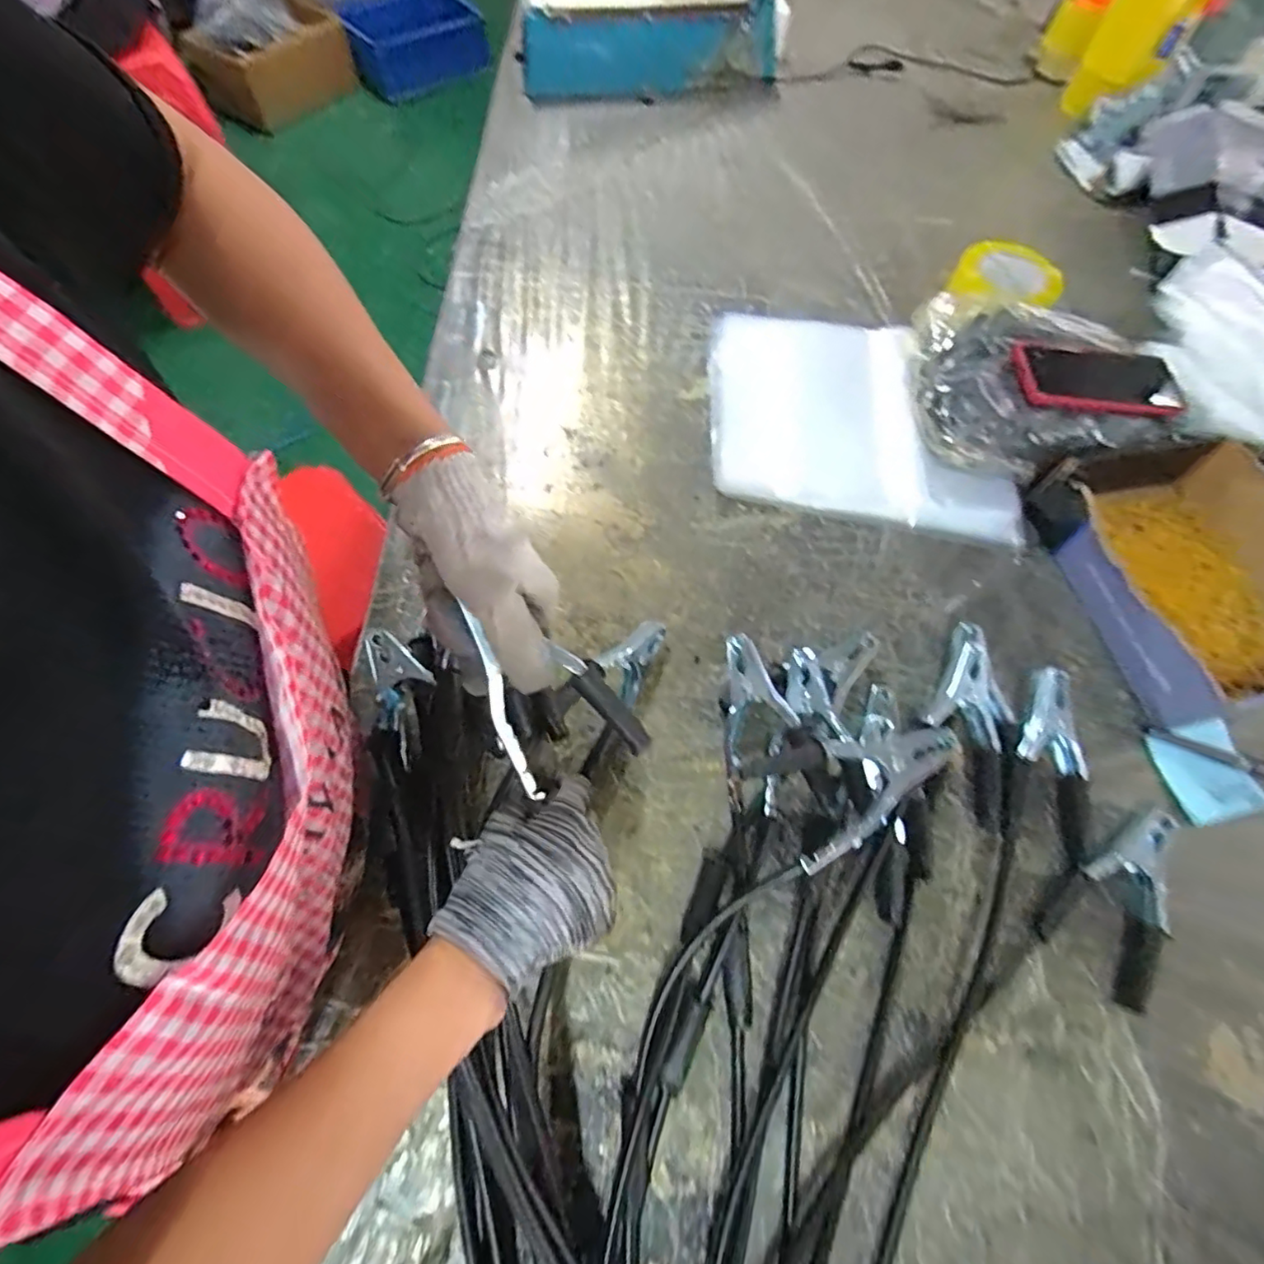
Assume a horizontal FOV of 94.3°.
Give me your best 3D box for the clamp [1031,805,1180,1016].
[{"bbox_3d":[0.384,0.198,0.450,0.084,0.021,0.148,40,71,15],"label":"clamp"}]

